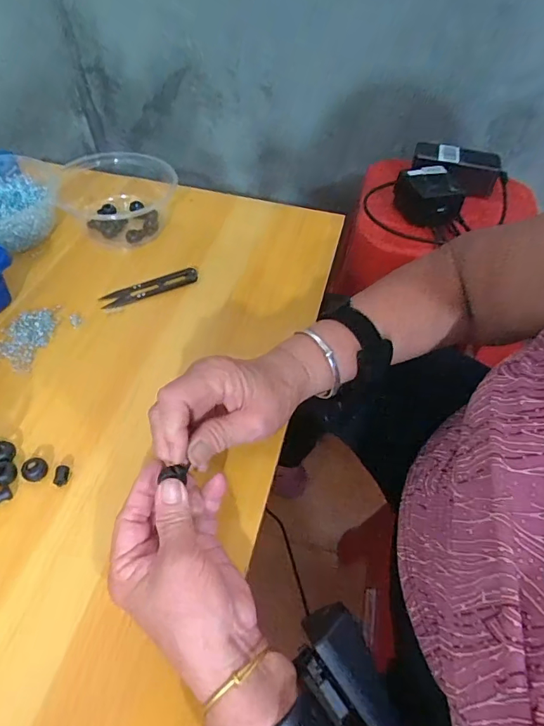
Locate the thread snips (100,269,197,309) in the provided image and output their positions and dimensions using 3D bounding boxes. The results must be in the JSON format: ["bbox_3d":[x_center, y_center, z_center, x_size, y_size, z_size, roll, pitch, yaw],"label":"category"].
[{"bbox_3d":[-0.128,-0.079,0.480,0.101,0.014,0.024,-18,53,-18],"label":"thread snips"}]

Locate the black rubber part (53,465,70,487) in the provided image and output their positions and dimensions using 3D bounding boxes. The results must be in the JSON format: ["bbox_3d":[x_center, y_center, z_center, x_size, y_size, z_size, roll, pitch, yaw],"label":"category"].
[{"bbox_3d":[-0.160,0.086,0.345,0.010,0.008,0.014,2,50,-2],"label":"black rubber part"}]

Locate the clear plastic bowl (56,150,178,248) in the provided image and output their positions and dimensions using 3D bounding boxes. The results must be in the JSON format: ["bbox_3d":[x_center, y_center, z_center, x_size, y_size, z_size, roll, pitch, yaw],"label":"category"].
[{"bbox_3d":[-0.184,-0.203,0.548,0.136,0.062,0.143,-12,52,-13],"label":"clear plastic bowl"}]

